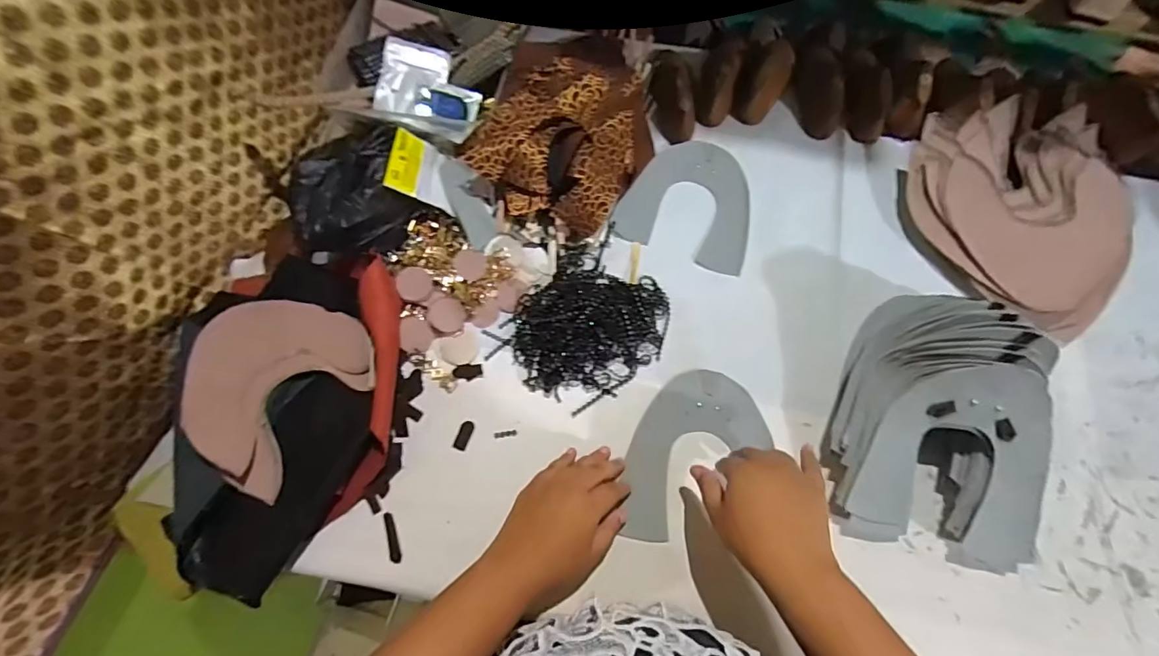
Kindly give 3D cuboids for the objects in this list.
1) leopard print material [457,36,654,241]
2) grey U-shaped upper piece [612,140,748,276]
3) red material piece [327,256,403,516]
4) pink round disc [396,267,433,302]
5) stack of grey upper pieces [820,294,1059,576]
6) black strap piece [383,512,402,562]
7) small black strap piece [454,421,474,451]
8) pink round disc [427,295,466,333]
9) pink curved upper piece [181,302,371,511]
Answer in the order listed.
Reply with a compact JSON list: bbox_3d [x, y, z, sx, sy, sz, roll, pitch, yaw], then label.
[{"bbox_3d":[-0.011,-0.208,0.544,0.169,0.090,0.200,17,70,7],"label":"leopard print material"},{"bbox_3d":[0.131,-0.149,0.566,0.146,0.006,0.154,22,72,6],"label":"grey U-shaped upper piece"},{"bbox_3d":[-0.188,0.051,0.453,0.045,0.061,0.219,2,68,0],"label":"red material piece"},{"bbox_3d":[-0.165,-0.044,0.496,0.035,0.004,0.033,1,86,-8],"label":"pink round disc"},{"bbox_3d":[0.319,0.075,0.423,0.165,0.114,0.220,12,68,4],"label":"stack of grey upper pieces"},{"bbox_3d":[-0.164,0.183,0.432,0.009,0.004,0.041,-17,69,-7],"label":"black strap piece"},{"bbox_3d":[-0.109,0.101,0.467,0.013,0.004,0.027,16,69,6],"label":"small black strap piece"},{"bbox_3d":[-0.132,-0.014,0.497,0.034,0.004,0.036,1,88,-17],"label":"pink round disc"},{"bbox_3d":[-0.283,0.045,0.471,0.176,0.075,0.156,39,73,14],"label":"pink curved upper piece"}]

